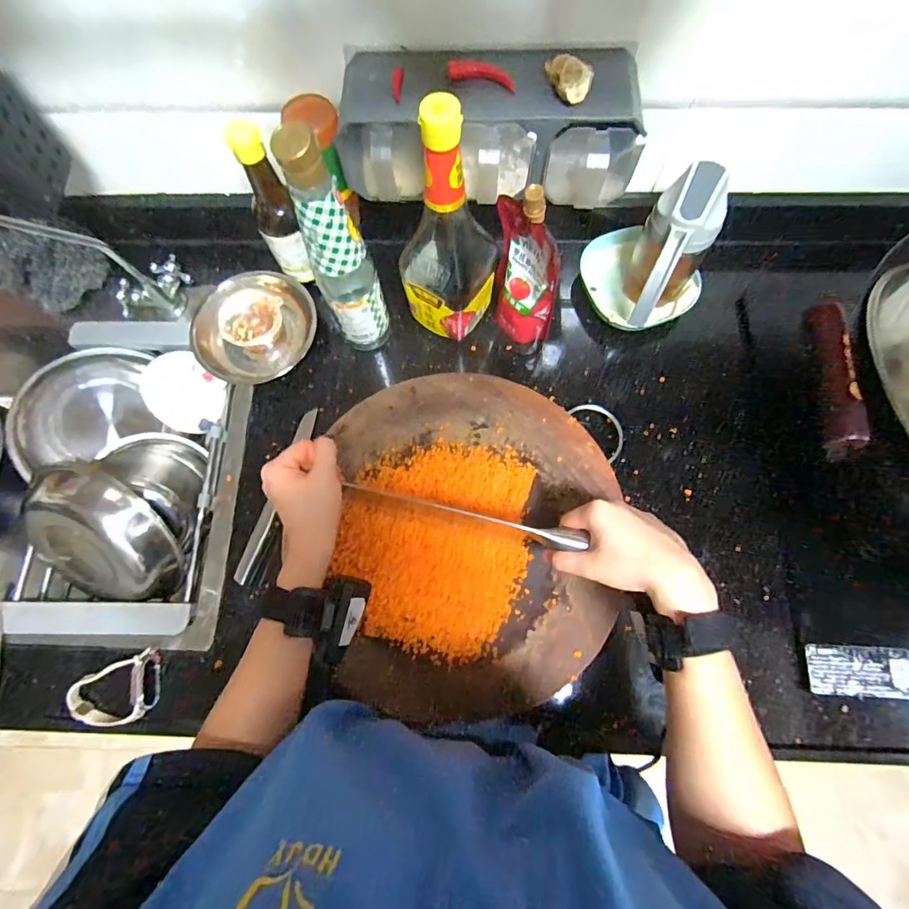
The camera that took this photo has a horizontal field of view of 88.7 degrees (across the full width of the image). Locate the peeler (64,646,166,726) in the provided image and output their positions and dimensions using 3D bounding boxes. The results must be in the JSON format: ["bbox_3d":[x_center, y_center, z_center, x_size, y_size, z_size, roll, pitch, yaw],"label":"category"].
[{"bbox_3d":[-0.333,0.237,0.461,0.086,0.029,0.058,-23,75,-5],"label":"peeler"}]

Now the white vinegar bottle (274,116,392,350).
[{"bbox_3d":[-0.115,-0.194,0.454,0.055,0.254,0.065,-26,75,-6],"label":"white vinegar bottle"}]

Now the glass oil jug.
[{"bbox_3d":[0.225,-0.210,0.502,0.069,0.138,0.112,34,78,10],"label":"glass oil jug"}]

